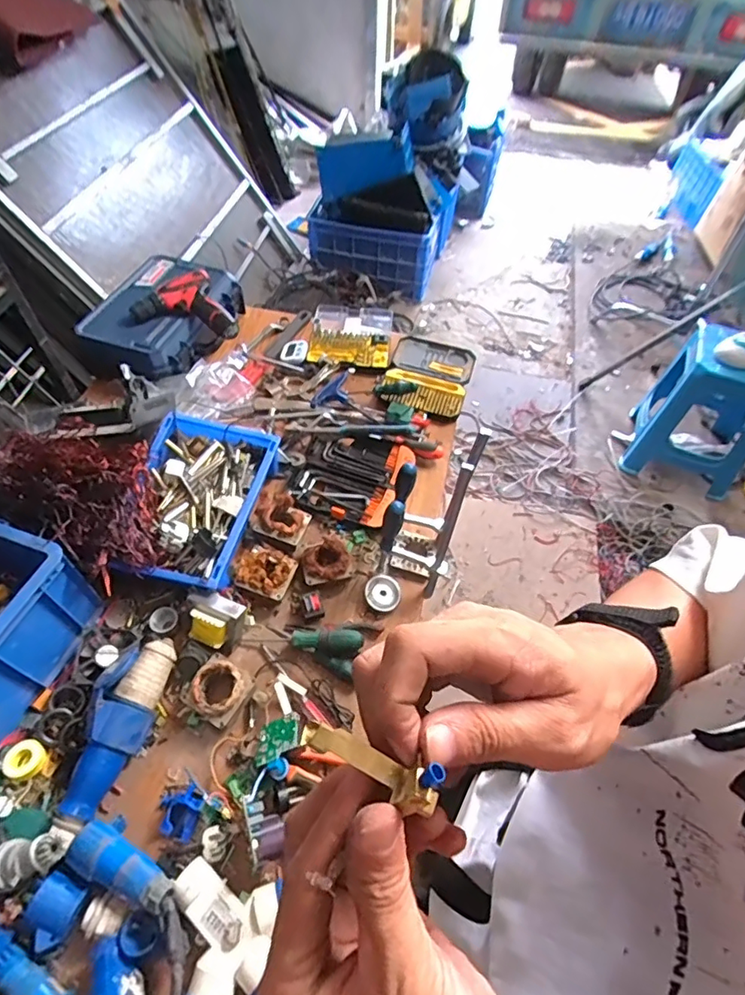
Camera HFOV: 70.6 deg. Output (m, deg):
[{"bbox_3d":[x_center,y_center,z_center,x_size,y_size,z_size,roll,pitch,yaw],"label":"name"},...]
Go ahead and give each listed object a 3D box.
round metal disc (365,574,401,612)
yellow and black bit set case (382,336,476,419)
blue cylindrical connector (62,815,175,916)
[{"bbox_3d":[0.018,0.160,0.883,0.059,0.019,0.062,1,53,-1],"label":"round metal disc"},{"bbox_3d":[0.127,-0.281,1.205,0.188,0.044,0.241,15,54,9],"label":"yellow and black bit set case"},{"bbox_3d":[-0.298,0.440,0.629,0.138,0.053,0.059,24,56,15],"label":"blue cylindrical connector"}]

